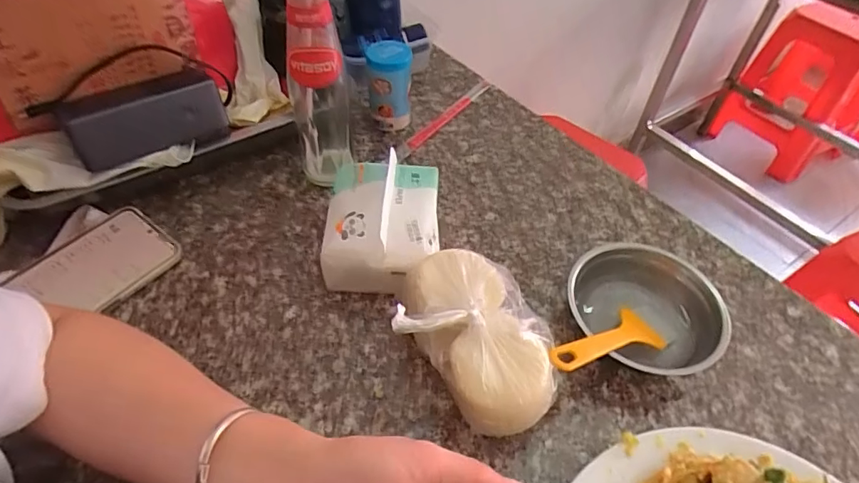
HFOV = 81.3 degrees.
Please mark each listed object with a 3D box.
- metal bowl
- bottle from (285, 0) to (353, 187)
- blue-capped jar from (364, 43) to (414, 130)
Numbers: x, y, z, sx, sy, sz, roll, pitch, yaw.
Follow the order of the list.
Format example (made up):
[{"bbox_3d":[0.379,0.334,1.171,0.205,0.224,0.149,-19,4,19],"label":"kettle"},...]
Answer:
[{"bbox_3d":[0.174,0.057,0.409,0.104,0.045,0.117,-25,55,-23],"label":"metal bowl"},{"bbox_3d":[-0.103,-0.149,0.456,0.051,0.219,0.058,-11,50,-12],"label":"bottle"},{"bbox_3d":[-0.046,-0.178,0.573,0.047,0.084,0.048,1,49,-2],"label":"blue-capped jar"}]

